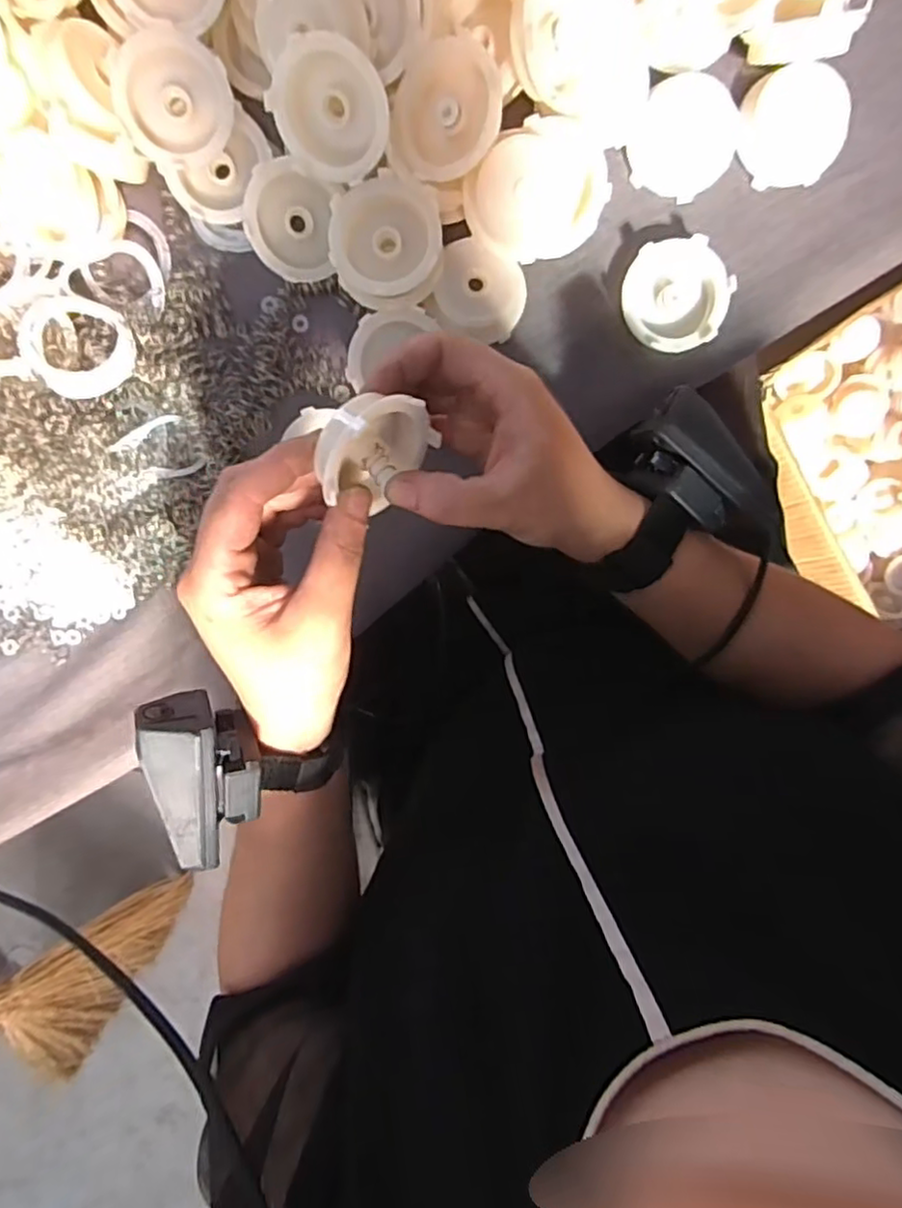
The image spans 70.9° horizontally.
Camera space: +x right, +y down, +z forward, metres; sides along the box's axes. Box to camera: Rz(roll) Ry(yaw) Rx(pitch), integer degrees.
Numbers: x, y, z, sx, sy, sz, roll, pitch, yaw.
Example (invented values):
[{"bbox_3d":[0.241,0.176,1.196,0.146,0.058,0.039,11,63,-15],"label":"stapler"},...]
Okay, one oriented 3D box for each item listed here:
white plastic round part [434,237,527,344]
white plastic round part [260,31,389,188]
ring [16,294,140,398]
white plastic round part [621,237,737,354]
[{"bbox_3d":[0.016,-0.163,0.332,0.046,0.016,0.046,-5,122,-7],"label":"white plastic round part"},{"bbox_3d":[-0.055,-0.227,0.292,0.053,0.013,0.053,8,134,8],"label":"white plastic round part"},{"bbox_3d":[-0.202,-0.142,0.340,0.054,0.009,0.057,0,98,1],"label":"ring"},{"bbox_3d":[0.117,-0.161,0.334,0.053,0.018,0.053,0,98,1],"label":"white plastic round part"}]

